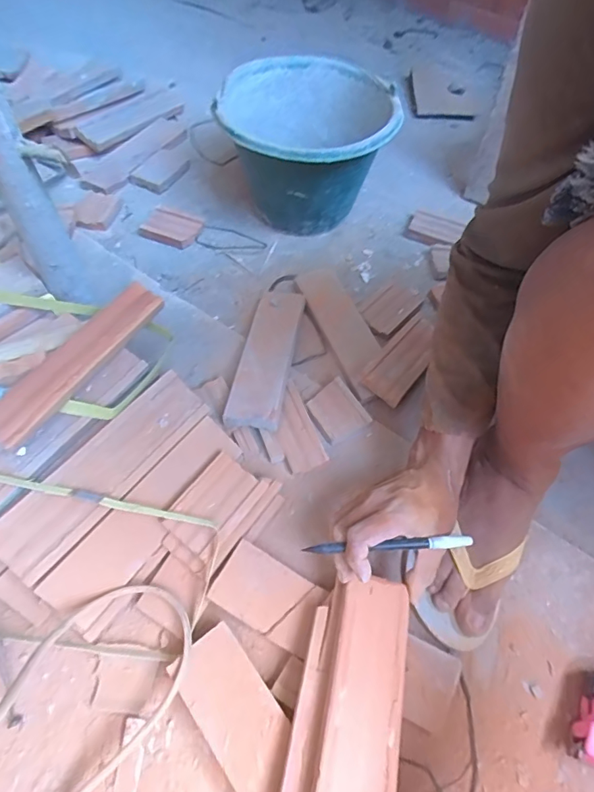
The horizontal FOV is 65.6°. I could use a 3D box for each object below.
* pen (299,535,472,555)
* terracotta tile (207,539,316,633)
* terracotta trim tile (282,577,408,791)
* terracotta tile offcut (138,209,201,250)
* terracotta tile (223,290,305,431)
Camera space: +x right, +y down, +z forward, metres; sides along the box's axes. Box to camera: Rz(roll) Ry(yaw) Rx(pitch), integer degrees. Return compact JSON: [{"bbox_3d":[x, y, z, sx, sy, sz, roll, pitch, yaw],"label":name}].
[{"bbox_3d":[0.083,0.134,0.413,0.150,0.007,0.009,-2,58,-2],"label":"pen"},{"bbox_3d":[-0.036,0.190,0.455,0.082,0.004,0.062,33,67,0],"label":"terracotta tile"},{"bbox_3d":[0.041,0.260,0.369,0.082,0.024,0.221,16,55,7],"label":"terracotta trim tile"},{"bbox_3d":[-0.204,-0.272,0.745,0.086,0.017,0.062,23,59,11],"label":"terracotta tile offcut"},{"bbox_3d":[-0.037,-0.058,0.603,0.060,0.022,0.233,16,50,-5],"label":"terracotta tile"}]

